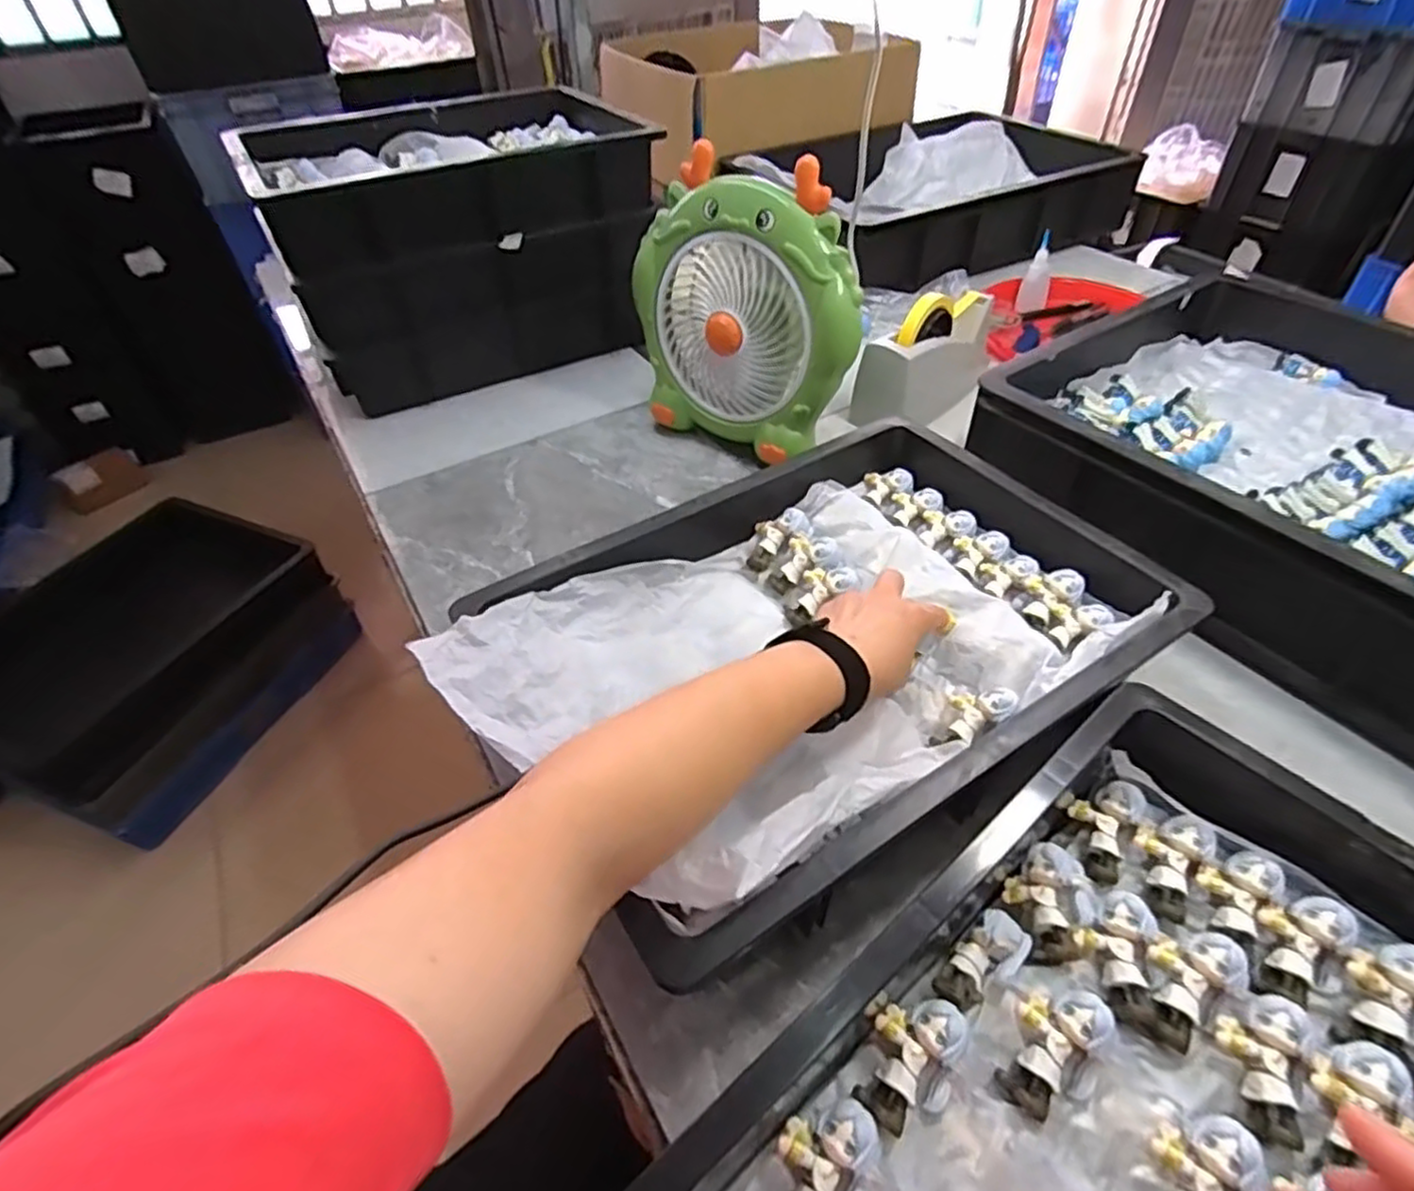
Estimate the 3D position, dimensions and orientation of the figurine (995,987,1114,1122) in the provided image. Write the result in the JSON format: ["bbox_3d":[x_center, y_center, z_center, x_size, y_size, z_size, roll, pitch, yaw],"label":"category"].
[{"bbox_3d":[0.170,0.222,0.345,0.039,0.025,0.059,23,50,24],"label":"figurine"}]

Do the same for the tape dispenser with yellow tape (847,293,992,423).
[{"bbox_3d":[0.259,-0.285,0.843,0.075,0.130,0.205,33,55,31],"label":"tape dispenser with yellow tape"}]

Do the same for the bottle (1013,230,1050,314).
[{"bbox_3d":[0.475,-0.461,1.017,0.039,0.104,0.028,16,27,19],"label":"bottle"}]

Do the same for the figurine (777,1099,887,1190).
[{"bbox_3d":[0.051,0.259,0.316,0.042,0.024,0.063,31,54,30],"label":"figurine"}]

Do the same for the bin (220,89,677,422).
[{"bbox_3d":[-0.355,-0.515,1.022,0.450,0.278,0.425,-20,47,-16],"label":"bin"}]

